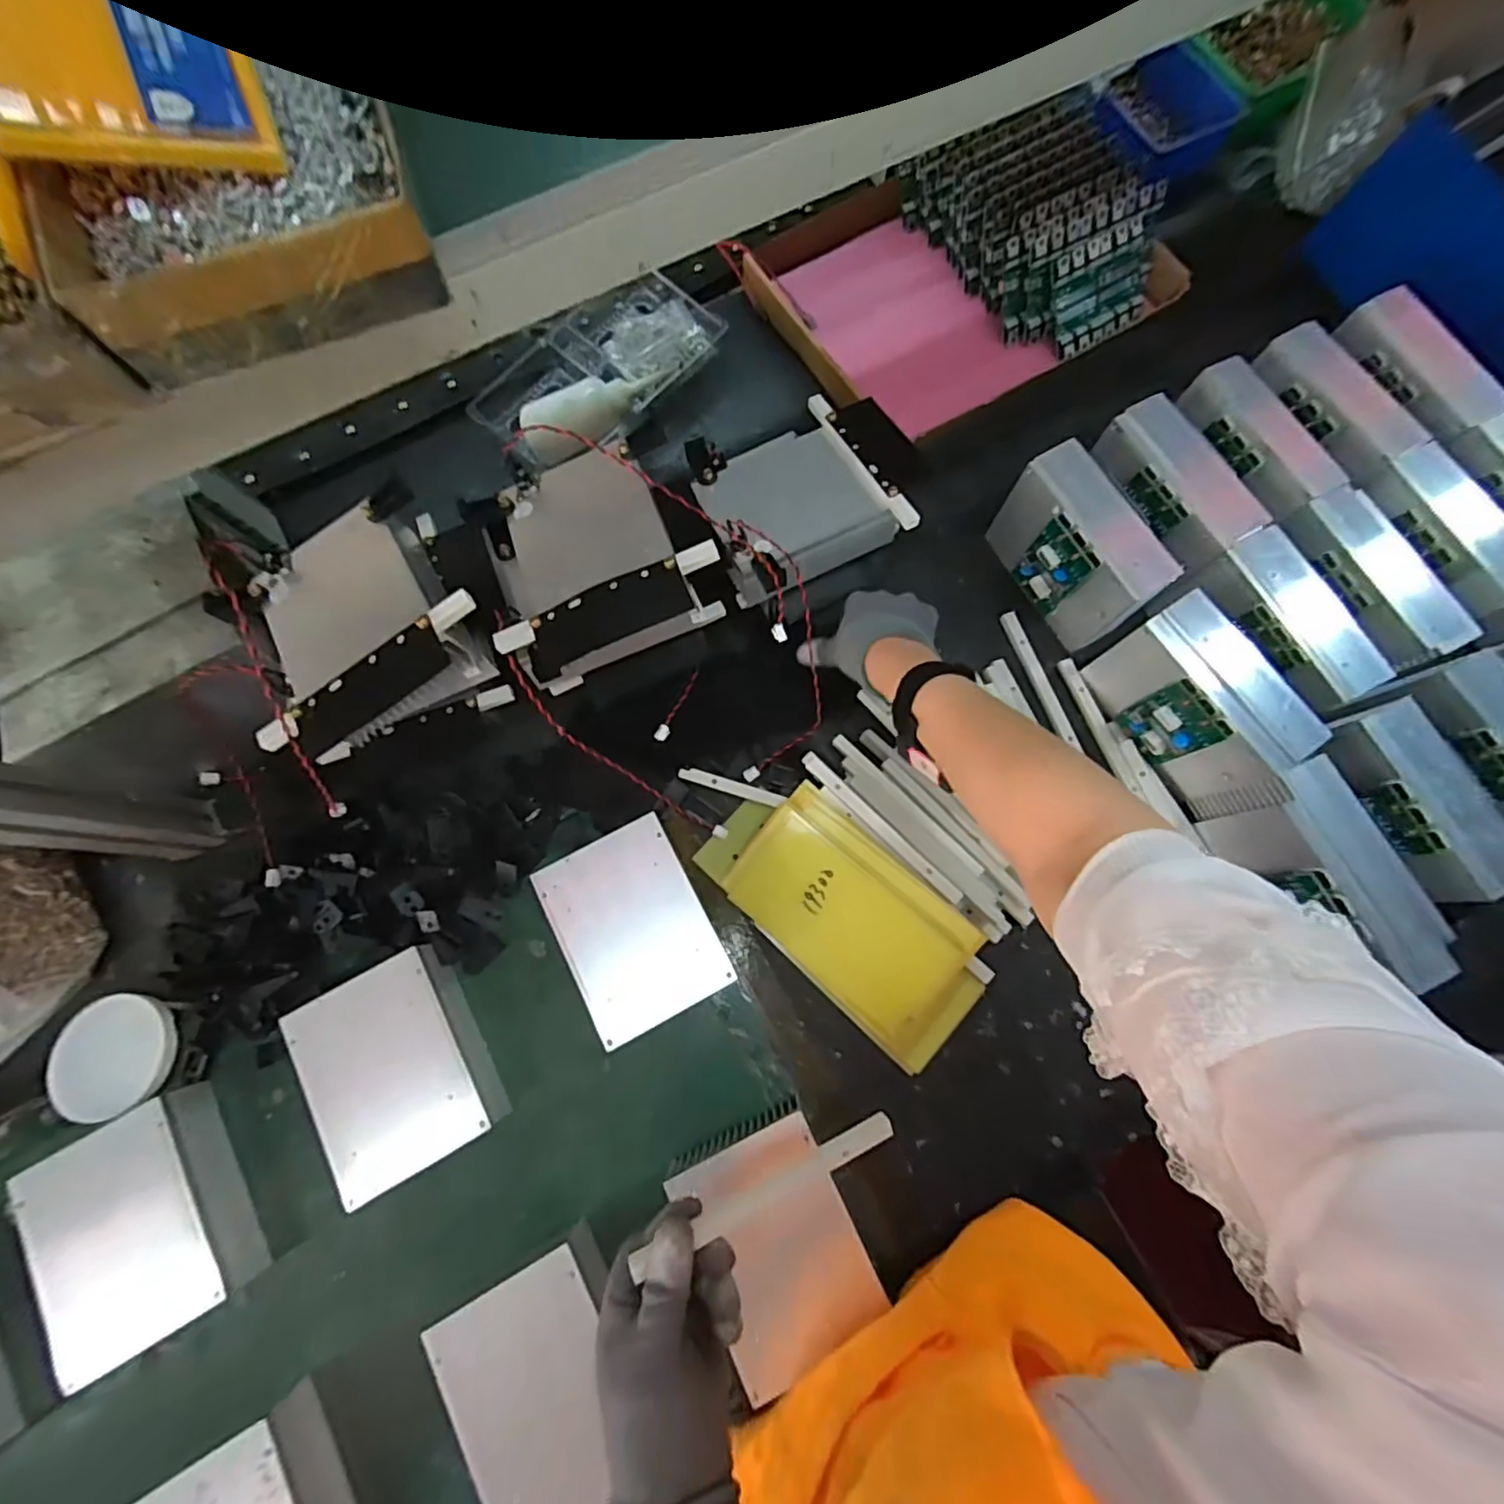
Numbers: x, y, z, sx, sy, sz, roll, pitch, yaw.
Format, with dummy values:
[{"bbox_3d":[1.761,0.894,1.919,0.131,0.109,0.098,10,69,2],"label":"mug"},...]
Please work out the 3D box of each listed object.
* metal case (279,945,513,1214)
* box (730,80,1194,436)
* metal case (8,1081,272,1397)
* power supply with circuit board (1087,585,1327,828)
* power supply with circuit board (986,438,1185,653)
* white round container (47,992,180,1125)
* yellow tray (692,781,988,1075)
[{"bbox_3d":[-0.304,0.270,0.548,0.130,0.049,0.164,-27,78,-7],"label":"metal case"},{"bbox_3d":[0.240,-0.572,0.727,0.441,0.100,0.330,-30,79,-7],"label":"box"},{"bbox_3d":[-0.503,0.392,0.530,0.143,0.063,0.170,-28,78,-7],"label":"metal case"},{"bbox_3d":[0.396,-0.041,0.573,0.076,0.113,0.167,-30,79,-7],"label":"power supply with circuit board"},{"bbox_3d":[0.305,-0.188,0.612,0.063,0.123,0.169,-24,78,-6],"label":"power supply with circuit board"},{"bbox_3d":[-0.565,0.267,0.560,0.100,0.017,0.096,0,77,-1],"label":"white round container"},{"bbox_3d":[0.087,0.144,0.580,0.265,0.017,0.131,43,95,10],"label":"yellow tray"}]

